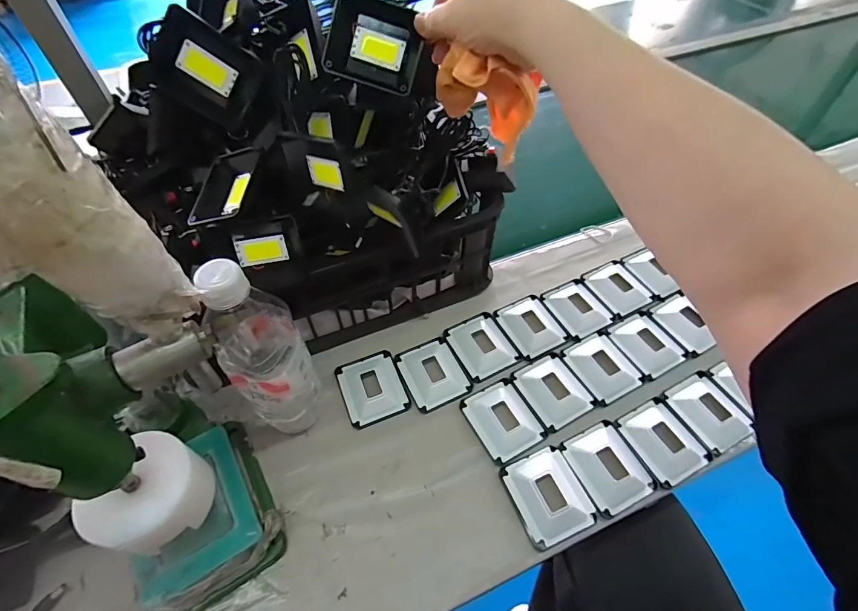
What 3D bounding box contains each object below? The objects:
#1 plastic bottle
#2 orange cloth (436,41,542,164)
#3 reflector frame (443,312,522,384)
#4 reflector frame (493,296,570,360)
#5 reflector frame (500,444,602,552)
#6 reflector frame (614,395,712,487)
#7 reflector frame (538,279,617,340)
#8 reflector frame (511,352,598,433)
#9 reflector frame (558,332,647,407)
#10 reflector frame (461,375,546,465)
[{"bbox_3d":[-0.146,0.045,0.386,0.073,0.224,0.074,-29,59,-20],"label":"plastic bottle"},{"bbox_3d":[0.045,-0.162,0.347,0.078,0.074,0.028,13,55,9],"label":"orange cloth"},{"bbox_3d":[0.064,0.045,0.521,0.069,0.011,0.081,-22,57,-16],"label":"reflector frame"},{"bbox_3d":[0.127,0.022,0.536,0.068,0.012,0.080,-21,57,-15],"label":"reflector frame"},{"bbox_3d":[0.116,0.180,0.415,0.068,0.015,0.080,-18,56,-13],"label":"reflector frame"},{"bbox_3d":[0.247,0.138,0.451,0.068,0.014,0.077,-22,57,-16],"label":"reflector frame"},{"bbox_3d":[0.192,-0.002,0.551,0.066,0.013,0.079,-22,57,-16],"label":"reflector frame"},{"bbox_3d":[0.139,0.093,0.484,0.067,0.015,0.078,-23,57,-16],"label":"reflector frame"},{"bbox_3d":[0.203,0.067,0.501,0.068,0.015,0.079,-23,57,-16],"label":"reflector frame"},{"bbox_3d":[0.080,0.120,0.463,0.067,0.013,0.079,-23,57,-16],"label":"reflector frame"}]

